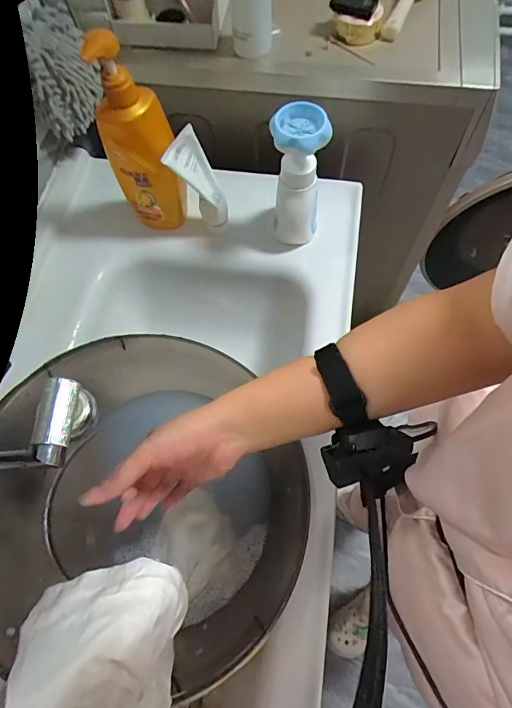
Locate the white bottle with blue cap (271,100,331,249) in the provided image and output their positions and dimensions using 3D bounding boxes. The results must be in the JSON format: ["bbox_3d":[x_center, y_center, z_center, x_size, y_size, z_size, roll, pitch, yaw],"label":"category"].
[{"bbox_3d":[0.055,-0.229,0.558,0.066,0.192,0.055,-3,66,1],"label":"white bottle with blue cap"}]

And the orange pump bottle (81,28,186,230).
[{"bbox_3d":[-0.148,-0.263,0.524,0.085,0.246,0.045,-7,66,0],"label":"orange pump bottle"}]

